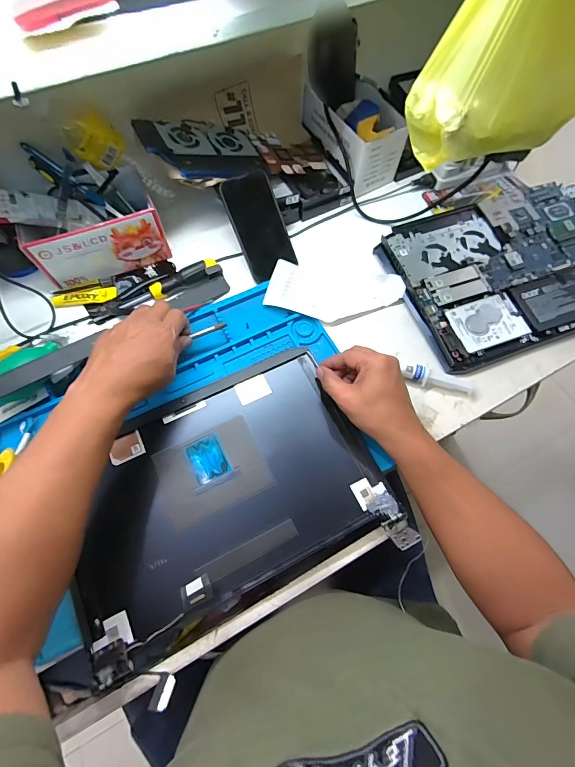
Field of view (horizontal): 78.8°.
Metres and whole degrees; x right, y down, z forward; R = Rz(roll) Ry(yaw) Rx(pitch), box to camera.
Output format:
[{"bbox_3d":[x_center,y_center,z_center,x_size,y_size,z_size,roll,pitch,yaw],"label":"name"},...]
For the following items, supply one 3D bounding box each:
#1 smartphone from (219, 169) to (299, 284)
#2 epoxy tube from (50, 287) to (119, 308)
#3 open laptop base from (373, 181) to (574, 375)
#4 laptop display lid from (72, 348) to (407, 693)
[{"bbox_3d":[-0.041,-0.234,0.523,0.075,0.008,0.143,-25,107,-10],"label":"smartphone"},{"bbox_3d":[-0.301,-0.130,0.520,0.085,0.016,0.023,-13,68,-6],"label":"epoxy tube"},{"bbox_3d":[0.355,-0.185,0.535,0.375,0.029,0.258,-19,69,-8],"label":"open laptop base"},{"bbox_3d":[-0.077,0.119,0.417,0.348,0.020,0.249,-23,73,-9],"label":"laptop display lid"}]

